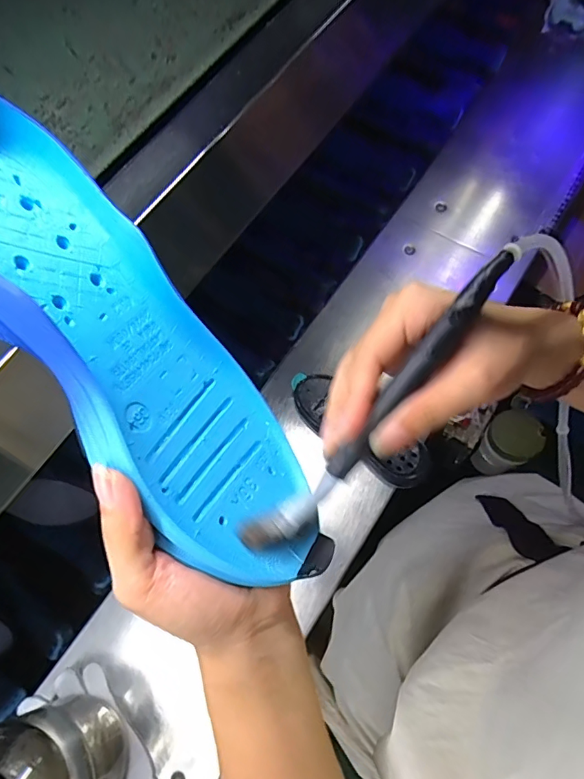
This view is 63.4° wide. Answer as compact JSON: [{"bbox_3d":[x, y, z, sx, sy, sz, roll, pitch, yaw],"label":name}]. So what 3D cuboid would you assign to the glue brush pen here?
[{"bbox_3d":[0.041,0.007,0.221,0.018,0.017,0.181,42,98,17],"label":"glue brush pen"}]

